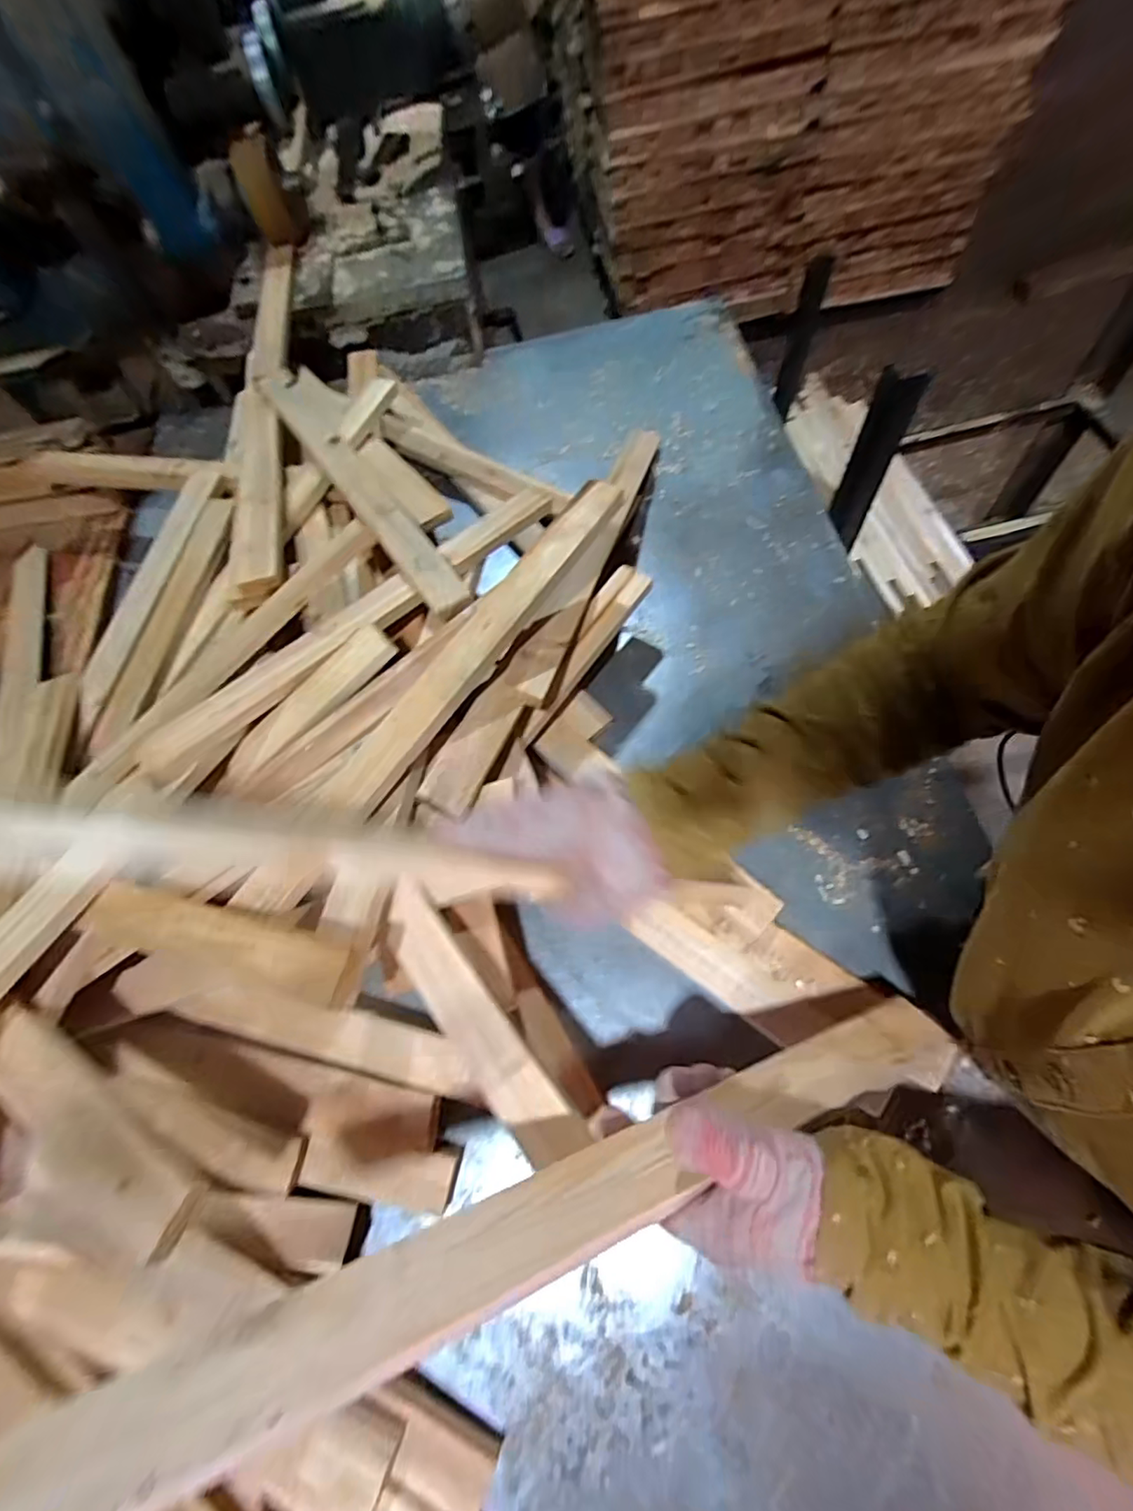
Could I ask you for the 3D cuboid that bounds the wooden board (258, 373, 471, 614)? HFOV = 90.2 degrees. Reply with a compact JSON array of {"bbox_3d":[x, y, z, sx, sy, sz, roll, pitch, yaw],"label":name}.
[{"bbox_3d":[-0.242,-0.316,0.638,0.050,0.026,0.482,-29,64,-19],"label":"wooden board"}]

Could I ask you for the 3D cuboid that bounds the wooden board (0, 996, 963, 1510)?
[{"bbox_3d":[0.027,0.213,0.288,0.489,0.015,0.053,-7,25,-24],"label":"wooden board"}]

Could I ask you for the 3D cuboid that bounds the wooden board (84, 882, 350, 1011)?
[{"bbox_3d":[-0.245,0.125,0.390,0.230,0.016,0.042,5,66,21],"label":"wooden board"}]

